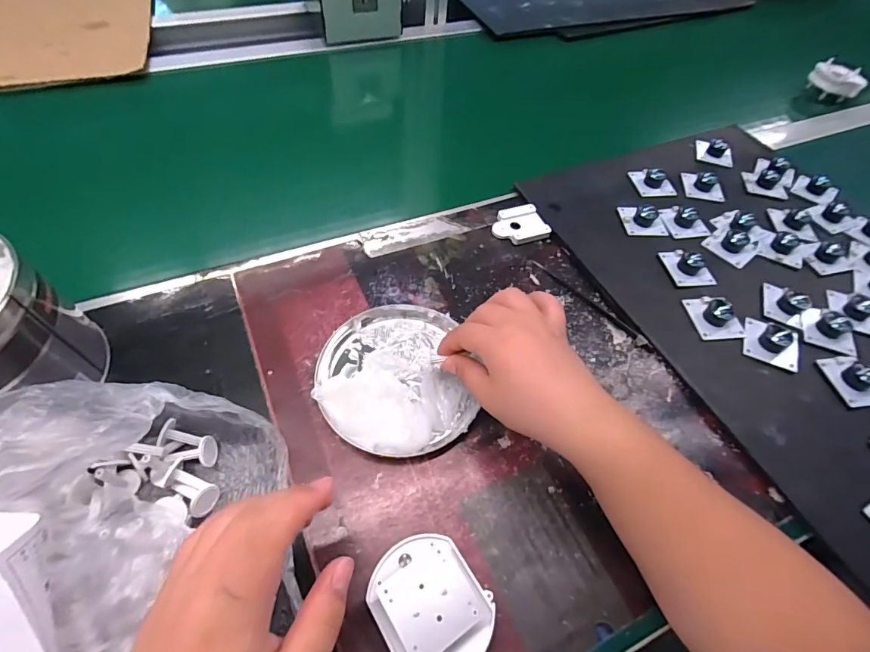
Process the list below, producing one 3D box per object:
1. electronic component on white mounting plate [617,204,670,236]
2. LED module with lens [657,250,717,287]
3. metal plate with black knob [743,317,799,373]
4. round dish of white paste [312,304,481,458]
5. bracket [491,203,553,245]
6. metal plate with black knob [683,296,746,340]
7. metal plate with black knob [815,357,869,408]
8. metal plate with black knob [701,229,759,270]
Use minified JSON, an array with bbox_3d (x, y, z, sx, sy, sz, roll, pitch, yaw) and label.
[{"bbox_3d":[0.222,-0.116,0.457,0.044,0.020,0.041,-1,56,-5],"label":"electronic component on white mounting plate"},{"bbox_3d":[0.247,-0.060,0.421,0.042,0.018,0.042,-5,56,-8],"label":"LED module with lens"},{"bbox_3d":[0.292,0.012,0.374,0.040,0.018,0.041,24,57,12],"label":"metal plate with black knob"},{"bbox_3d":[-0.033,0.036,0.337,0.111,0.027,0.127,-13,57,-12],"label":"round dish of white paste"},{"bbox_3d":[0.087,-0.105,0.452,0.055,0.010,0.044,-15,58,-14],"label":"bracket"},{"bbox_3d":[0.251,-0.011,0.387,0.041,0.018,0.045,-2,56,-5],"label":"metal plate with black knob"},{"bbox_3d":[0.352,0.041,0.357,0.045,0.019,0.045,-5,56,-7],"label":"metal plate with black knob"},{"bbox_3d":[0.310,-0.088,0.448,0.055,0.013,0.043,-37,65,-25],"label":"metal plate with black knob"}]

